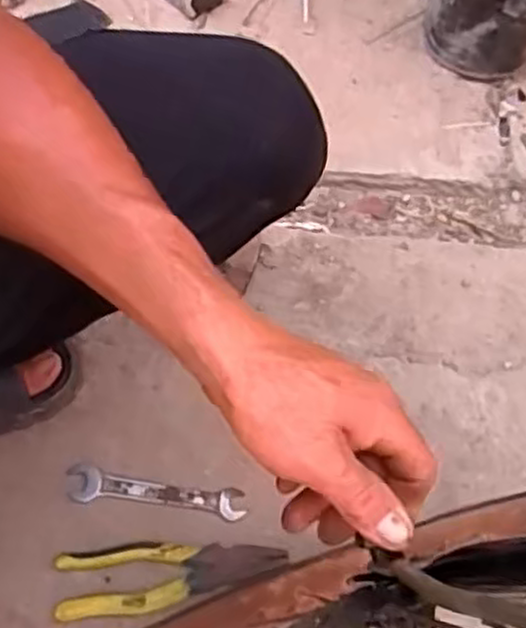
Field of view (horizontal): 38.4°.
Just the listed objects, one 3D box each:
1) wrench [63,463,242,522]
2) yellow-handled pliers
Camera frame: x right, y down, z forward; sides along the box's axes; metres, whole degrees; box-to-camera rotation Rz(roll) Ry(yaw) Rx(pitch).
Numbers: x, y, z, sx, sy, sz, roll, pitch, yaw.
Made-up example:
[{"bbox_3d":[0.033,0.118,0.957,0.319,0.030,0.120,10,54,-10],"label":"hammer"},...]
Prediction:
[{"bbox_3d":[-0.097,0.164,0.685,0.158,0.007,0.031,8,64,2],"label":"wrench"},{"bbox_3d":[-0.078,0.224,0.646,0.190,0.020,0.056,-4,64,-4],"label":"yellow-handled pliers"}]

